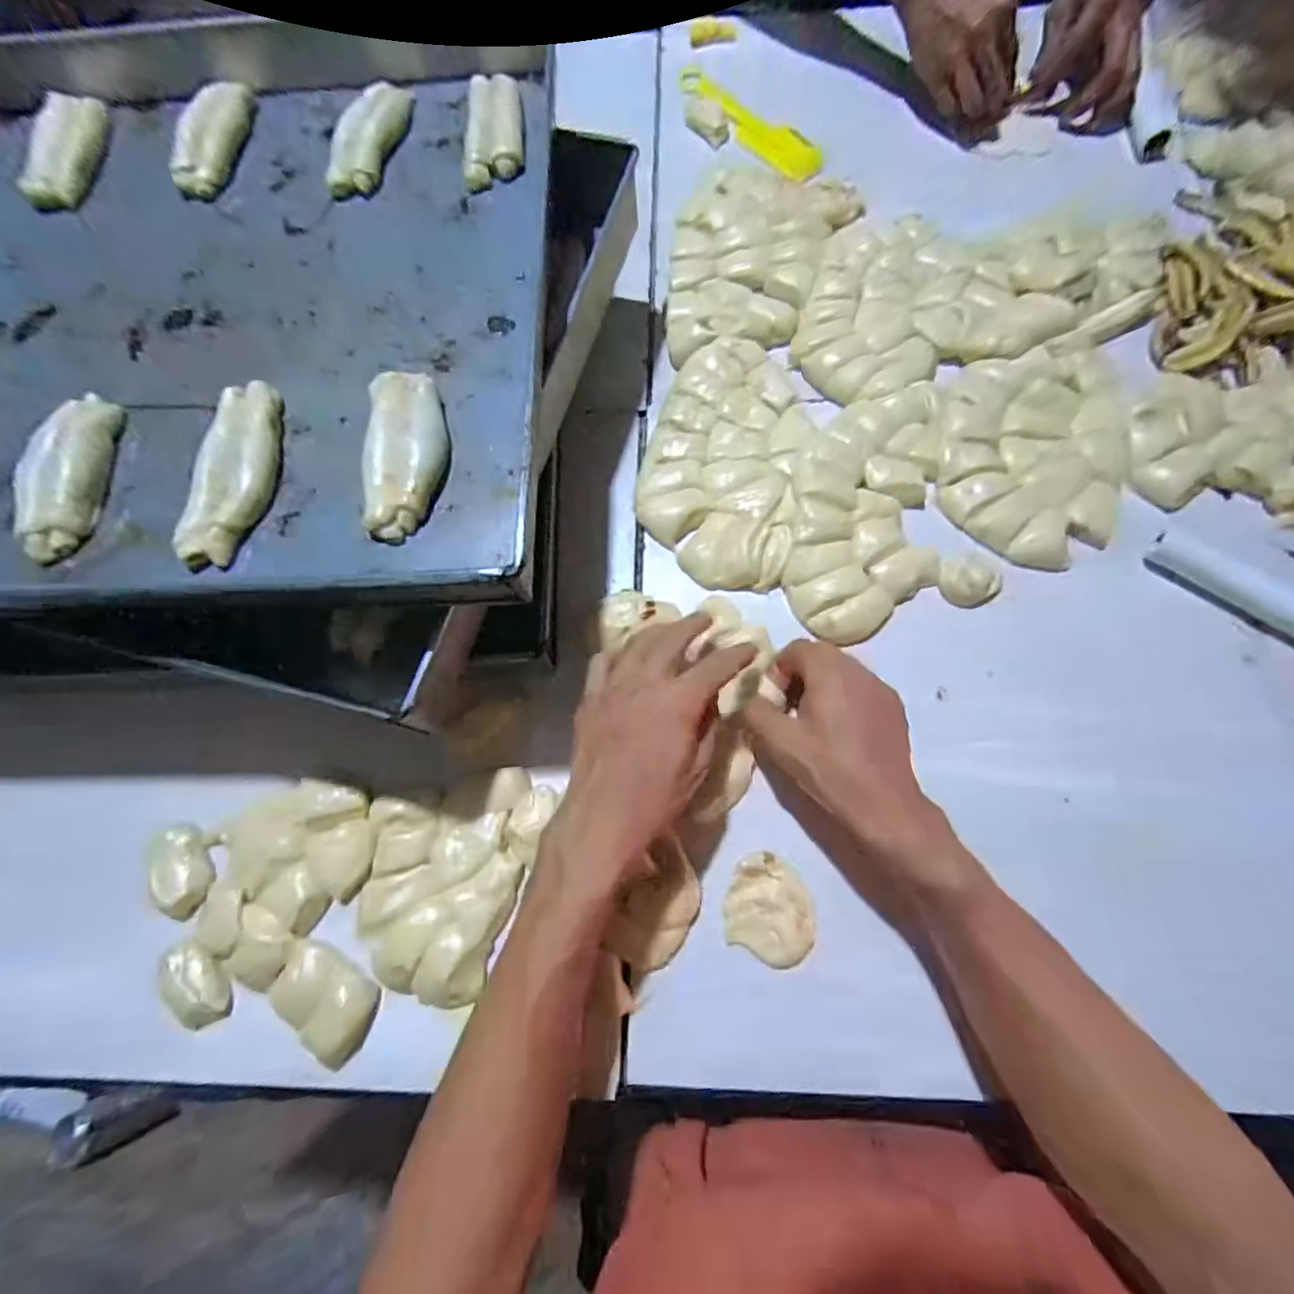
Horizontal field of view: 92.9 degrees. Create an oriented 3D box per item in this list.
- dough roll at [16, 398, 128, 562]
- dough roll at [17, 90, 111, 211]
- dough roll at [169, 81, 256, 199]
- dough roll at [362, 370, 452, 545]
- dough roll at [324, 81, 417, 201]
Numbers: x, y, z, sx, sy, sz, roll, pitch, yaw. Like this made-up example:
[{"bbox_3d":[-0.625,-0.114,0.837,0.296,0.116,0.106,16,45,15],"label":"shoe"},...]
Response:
[{"bbox_3d":[-0.341,-0.102,0.365,0.033,0.031,0.109,-1,74,3],"label":"dough roll"},{"bbox_3d":[-0.436,-0.377,0.460,0.044,0.018,0.101,3,74,4],"label":"dough roll"},{"bbox_3d":[-0.320,-0.379,0.456,0.037,0.023,0.101,7,74,5],"label":"dough roll"},{"bbox_3d":[-0.141,-0.116,0.363,0.045,0.023,0.112,-6,74,2],"label":"dough roll"},{"bbox_3d":[-0.201,-0.375,0.454,0.038,0.021,0.105,14,75,7],"label":"dough roll"}]

